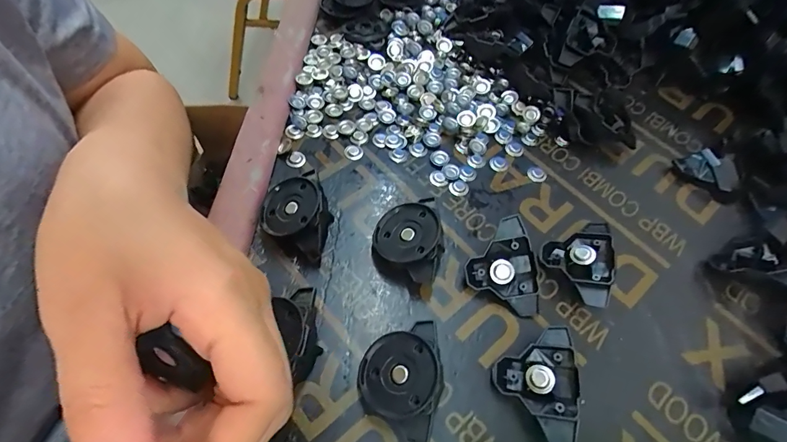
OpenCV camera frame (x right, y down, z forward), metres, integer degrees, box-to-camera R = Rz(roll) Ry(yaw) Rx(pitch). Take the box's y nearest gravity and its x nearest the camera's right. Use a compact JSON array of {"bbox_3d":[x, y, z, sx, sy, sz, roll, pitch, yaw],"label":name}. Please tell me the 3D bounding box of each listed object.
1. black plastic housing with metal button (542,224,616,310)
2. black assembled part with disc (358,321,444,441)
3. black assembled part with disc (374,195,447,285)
[{"bbox_3d":[0.125,0.024,0.254,0.049,0.023,0.047,2,60,-3],"label":"black plastic housing with metal button"},{"bbox_3d":[0.004,0.082,0.212,0.042,0.026,0.057,18,60,6],"label":"black assembled part with disc"},{"bbox_3d":[0.013,0.013,0.252,0.048,0.021,0.042,29,75,27],"label":"black assembled part with disc"}]

